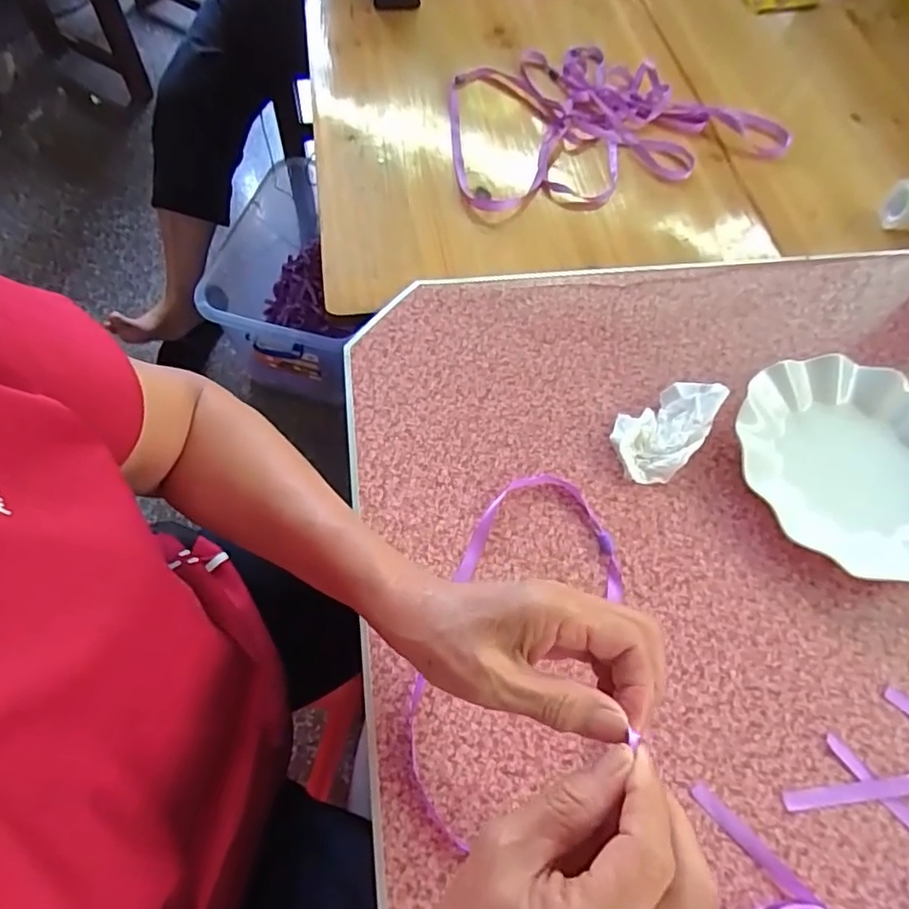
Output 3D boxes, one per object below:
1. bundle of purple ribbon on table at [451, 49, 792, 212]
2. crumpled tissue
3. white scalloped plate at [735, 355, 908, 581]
[{"bbox_3d":[0.181,-0.404,0.694,0.393,0.022,0.255,-12,65,-9],"label":"bundle of purple ribbon on table"},{"bbox_3d":[0.168,-0.023,0.465,0.097,0.031,0.057,-37,71,-19],"label":"crumpled tissue"},{"bbox_3d":[0.311,0.006,0.458,0.166,0.025,0.183,-33,70,-18],"label":"white scalloped plate"}]

